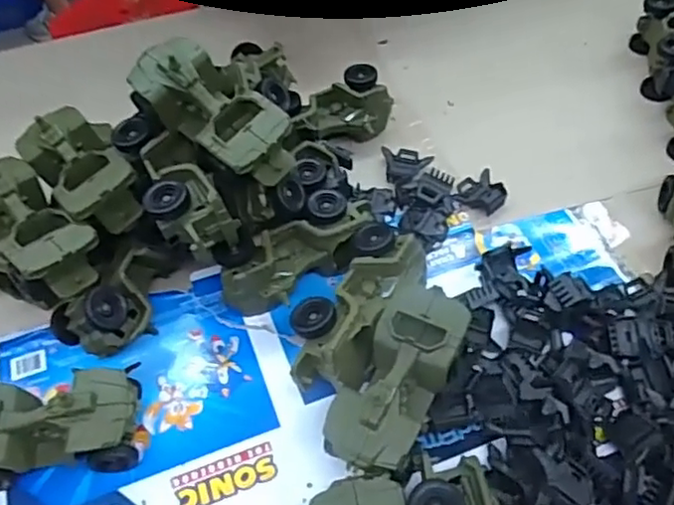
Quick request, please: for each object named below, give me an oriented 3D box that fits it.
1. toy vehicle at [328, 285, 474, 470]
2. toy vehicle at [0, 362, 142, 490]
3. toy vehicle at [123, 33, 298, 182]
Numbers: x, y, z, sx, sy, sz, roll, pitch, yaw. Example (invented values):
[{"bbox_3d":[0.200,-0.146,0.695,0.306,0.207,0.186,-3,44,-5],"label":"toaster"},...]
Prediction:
[{"bbox_3d":[0.058,0.120,0.581,0.079,0.080,0.170,20,51,22],"label":"toy vehicle"},{"bbox_3d":[-0.271,0.162,0.585,0.178,0.087,0.088,-8,46,-3],"label":"toy vehicle"},{"bbox_3d":[-0.121,-0.136,0.625,0.179,0.080,0.088,36,57,9],"label":"toy vehicle"}]

